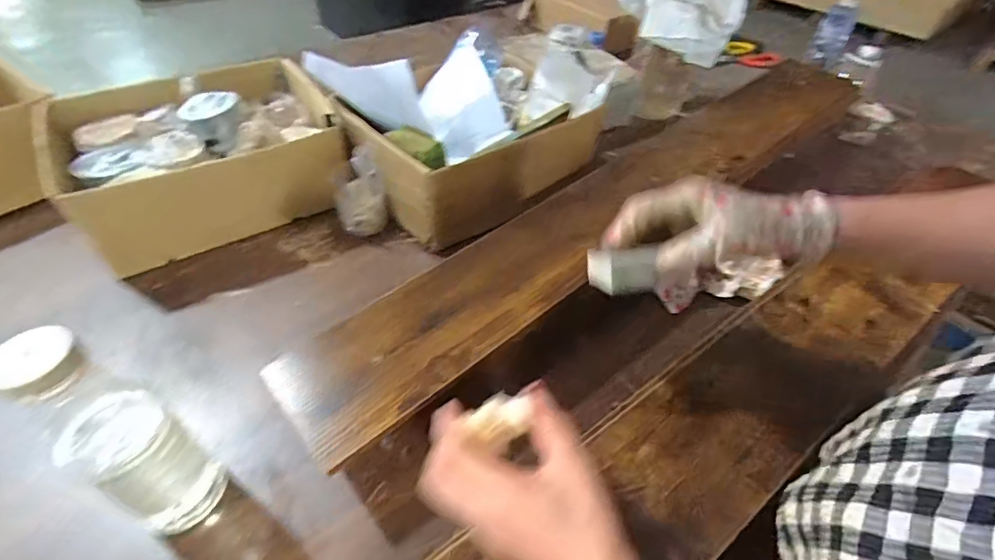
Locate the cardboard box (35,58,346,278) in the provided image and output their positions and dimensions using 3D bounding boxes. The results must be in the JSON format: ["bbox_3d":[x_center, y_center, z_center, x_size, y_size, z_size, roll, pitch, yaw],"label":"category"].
[{"bbox_3d":[-0.408,-0.184,0.671,0.318,0.132,0.312,-24,52,-24],"label":"cardboard box"}]

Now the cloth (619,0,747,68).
[{"bbox_3d":[0.318,-0.475,0.823,0.206,0.150,0.097,15,48,11],"label":"cloth"}]

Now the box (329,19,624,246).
[{"bbox_3d":[-0.028,-0.217,0.704,0.329,0.158,0.241,-30,55,-27],"label":"box"}]

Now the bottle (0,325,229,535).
[{"bbox_3d":[-0.261,0.115,0.337,0.052,0.211,0.064,27,51,21],"label":"bottle"}]

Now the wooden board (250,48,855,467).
[{"bbox_3d":[0.180,-0.119,0.606,0.945,0.018,0.142,-32,59,-25],"label":"wooden board"}]

